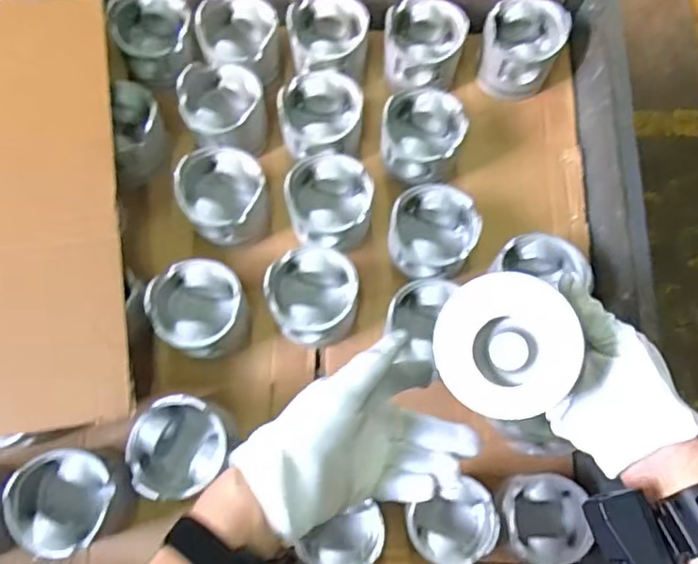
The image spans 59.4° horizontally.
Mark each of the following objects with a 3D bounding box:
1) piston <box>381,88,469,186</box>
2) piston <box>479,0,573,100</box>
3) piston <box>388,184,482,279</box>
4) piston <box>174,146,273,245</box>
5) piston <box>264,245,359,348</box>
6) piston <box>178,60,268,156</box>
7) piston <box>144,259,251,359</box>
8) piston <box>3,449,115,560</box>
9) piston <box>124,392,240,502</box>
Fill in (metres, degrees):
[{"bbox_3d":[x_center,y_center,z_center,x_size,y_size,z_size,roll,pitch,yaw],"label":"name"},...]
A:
[{"bbox_3d":[0.085,-0.168,0.714,0.092,0.067,0.092,0,74,-1],"label":"piston"},{"bbox_3d":[0.206,-0.285,0.751,0.090,0.084,0.092,0,74,-1],"label":"piston"},{"bbox_3d":[0.091,-0.050,0.683,0.093,0.074,0.093,0,74,-1],"label":"piston"},{"bbox_3d":[-0.139,-0.098,0.688,0.091,0.075,0.096,0,74,-1],"label":"piston"},{"bbox_3d":[-0.038,0.015,0.663,0.093,0.085,0.092,0,74,-1],"label":"piston"},{"bbox_3d":[-0.146,-0.201,0.723,0.092,0.071,0.094,-13,75,-5],"label":"piston"},{"bbox_3d":[-0.157,0.030,0.653,0.090,0.078,0.094,0,74,-1],"label":"piston"},{"bbox_3d":[-0.270,0.213,0.595,0.093,0.063,0.095,-16,75,-6],"label":"piston"},{"bbox_3d":[-0.164,0.164,0.612,0.099,0.074,0.091,0,74,-1],"label":"piston"}]

